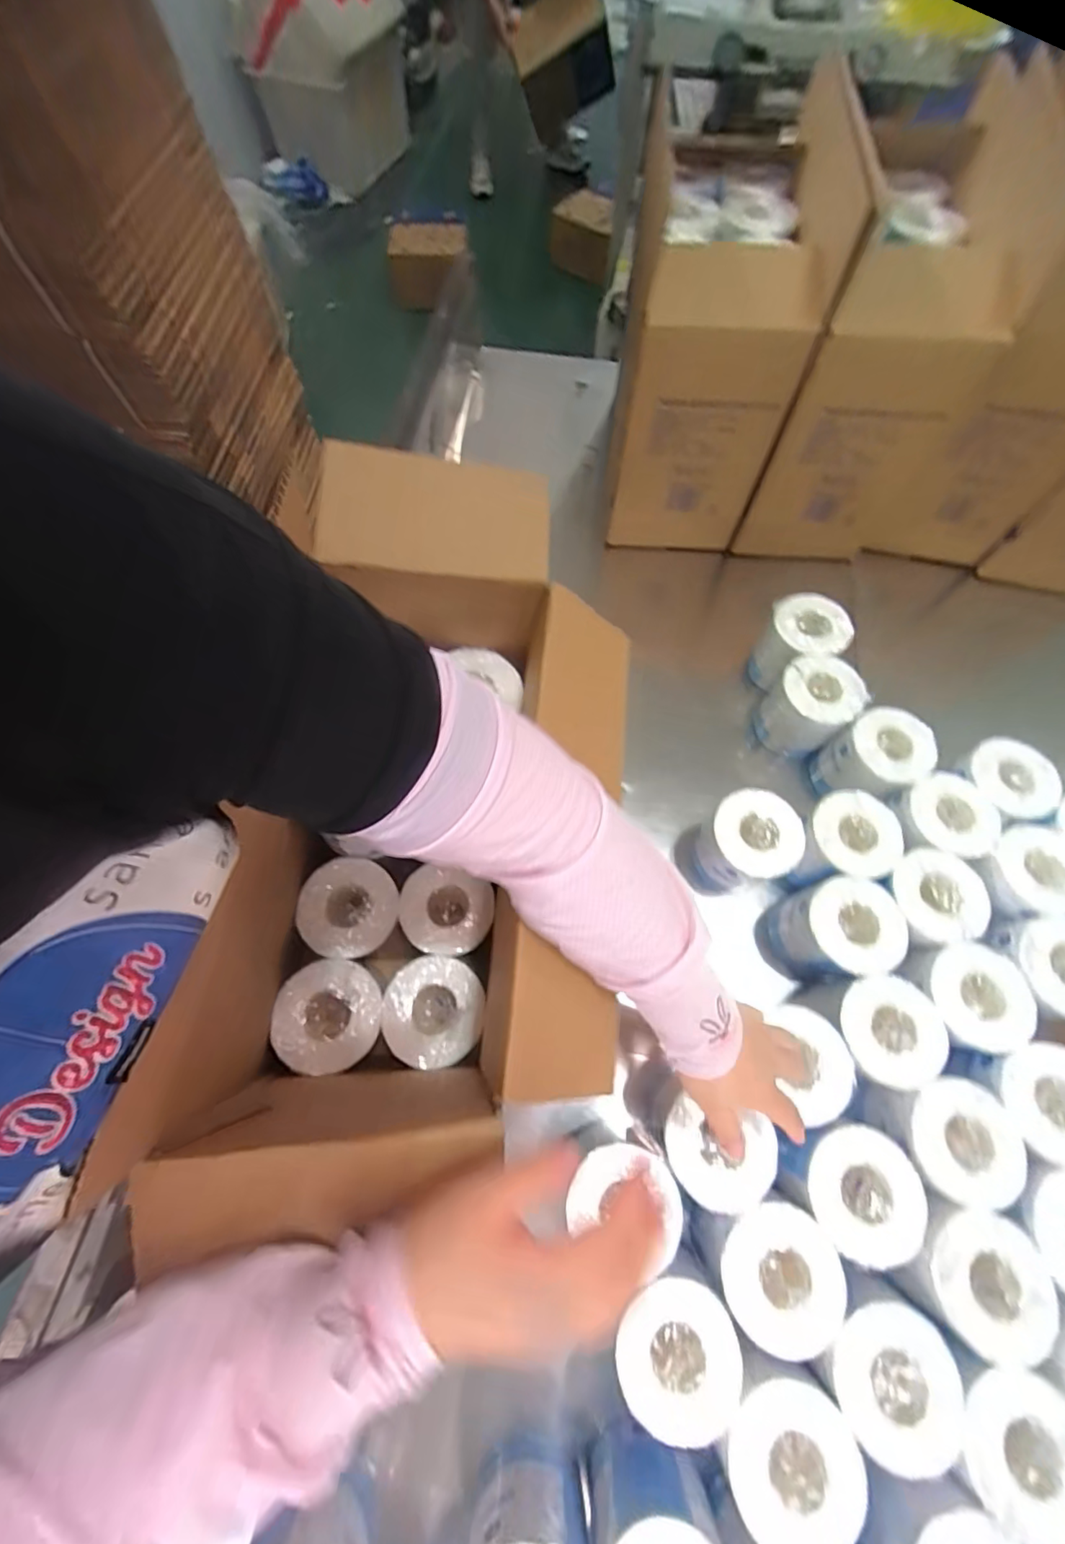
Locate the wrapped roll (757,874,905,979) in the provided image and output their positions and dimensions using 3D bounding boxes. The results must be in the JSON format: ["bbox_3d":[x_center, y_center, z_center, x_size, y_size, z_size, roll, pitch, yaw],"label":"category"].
[{"bbox_3d":[0.342,0.184,0.614,0.102,0.135,0.093,0,67,-1],"label":"wrapped roll"}]

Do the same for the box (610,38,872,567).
[{"bbox_3d":[0.246,-0.628,0.790,0.199,0.362,0.394,7,67,2],"label":"box"}]

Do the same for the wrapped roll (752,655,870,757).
[{"bbox_3d":[0.367,-0.087,0.713,0.094,0.121,0.096,0,67,-1],"label":"wrapped roll"}]

